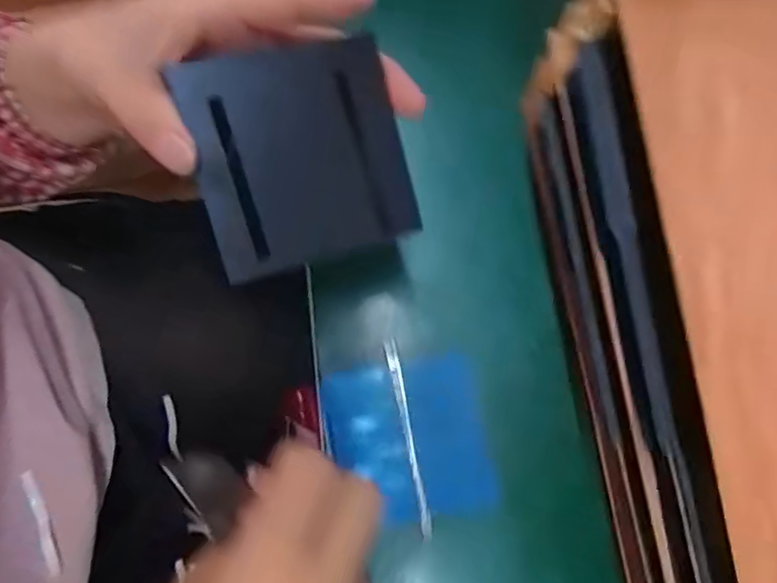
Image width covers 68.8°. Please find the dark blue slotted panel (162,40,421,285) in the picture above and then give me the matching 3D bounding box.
[{"bbox_3d":[-0.032,-0.050,0.217,0.079,0.007,0.076,-19,102,-22],"label":"dark blue slotted panel"}]

